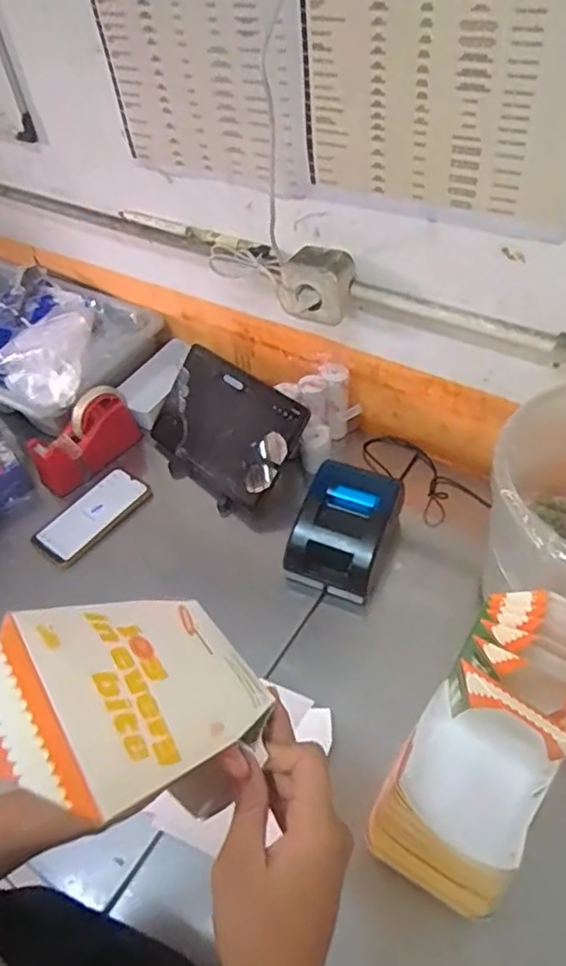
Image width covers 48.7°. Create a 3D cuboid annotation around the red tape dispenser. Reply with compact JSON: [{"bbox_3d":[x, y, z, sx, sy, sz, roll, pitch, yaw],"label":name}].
[{"bbox_3d":[-0.298,-0.061,0.947,0.162,0.113,0.059,-32,53,-20],"label":"red tape dispenser"}]

